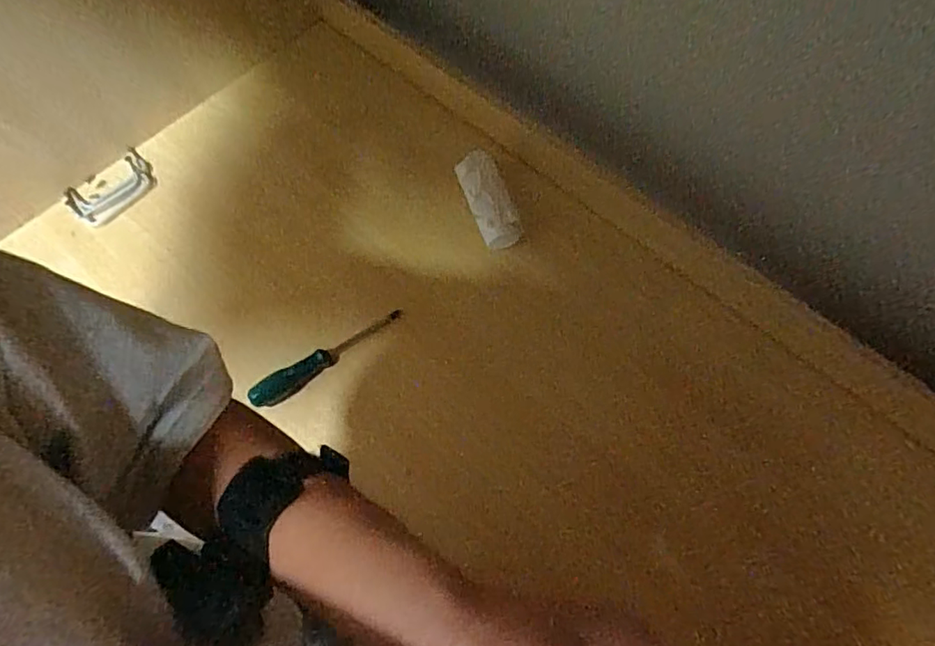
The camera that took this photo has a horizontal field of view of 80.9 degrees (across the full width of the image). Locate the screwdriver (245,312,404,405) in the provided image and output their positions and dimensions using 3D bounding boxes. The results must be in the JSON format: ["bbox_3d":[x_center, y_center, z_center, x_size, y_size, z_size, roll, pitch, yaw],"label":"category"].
[{"bbox_3d":[-0.166,0.039,0.657,0.199,0.024,0.028,-34,70,-11],"label":"screwdriver"}]

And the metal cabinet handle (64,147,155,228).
[{"bbox_3d":[-0.505,-0.190,0.789,0.098,0.020,0.118,41,75,17],"label":"metal cabinet handle"}]

